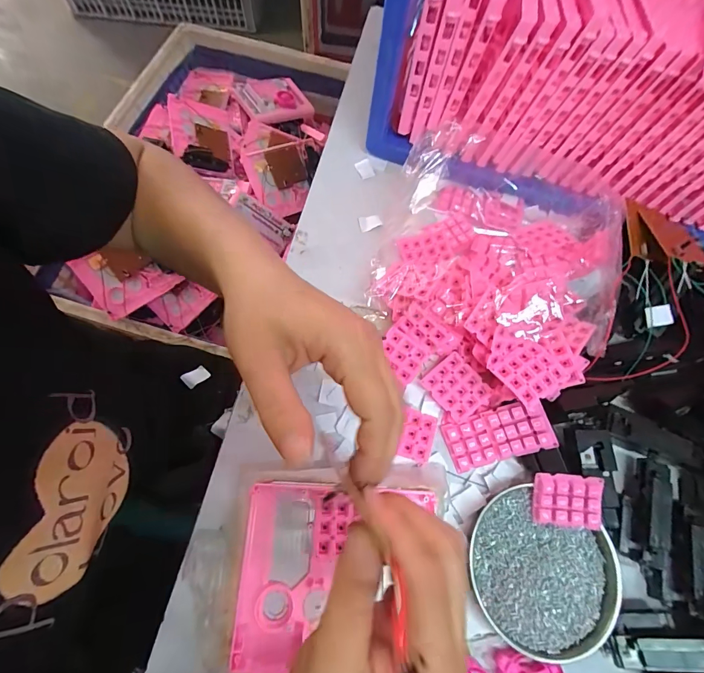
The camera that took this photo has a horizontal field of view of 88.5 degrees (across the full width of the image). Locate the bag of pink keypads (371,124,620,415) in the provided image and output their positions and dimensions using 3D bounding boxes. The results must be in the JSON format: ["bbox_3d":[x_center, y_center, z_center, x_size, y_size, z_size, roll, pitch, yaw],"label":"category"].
[{"bbox_3d":[0.163,-0.078,0.410,0.256,0.073,0.329,20,70,4],"label":"bag of pink keypads"}]

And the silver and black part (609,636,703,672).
[{"bbox_3d":[0.257,0.259,0.294,0.080,0.011,0.020,-10,70,12],"label":"silver and black part"}]

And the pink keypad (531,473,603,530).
[{"bbox_3d":[0.202,0.155,0.339,0.057,0.006,0.049,0,94,12],"label":"pink keypad"}]

